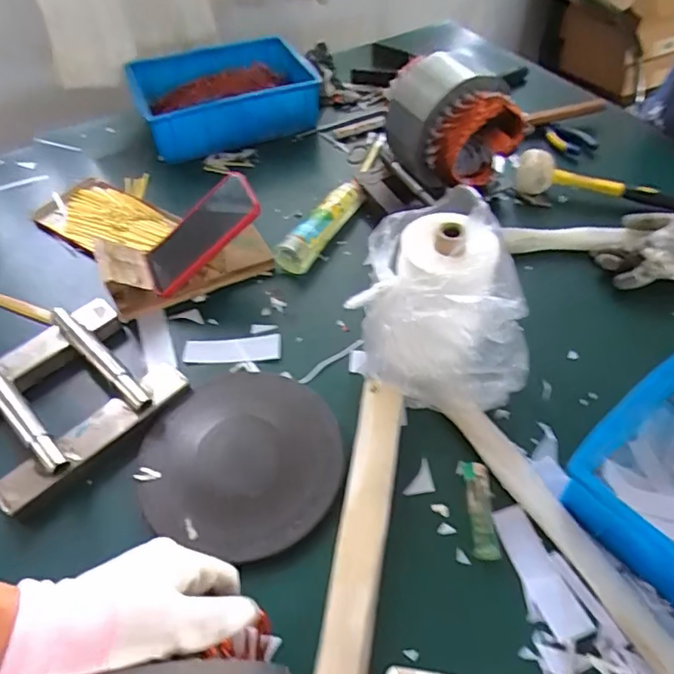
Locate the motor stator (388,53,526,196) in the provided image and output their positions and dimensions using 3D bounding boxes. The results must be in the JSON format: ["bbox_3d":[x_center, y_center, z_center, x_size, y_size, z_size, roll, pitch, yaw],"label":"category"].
[{"bbox_3d":[0.150,-0.285,0.703,0.136,0.141,0.157,-24,54,-16],"label":"motor stator"}]

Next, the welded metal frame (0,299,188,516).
[{"bbox_3d":[-0.288,0.057,0.555,0.182,0.044,0.195,36,61,27],"label":"welded metal frame"}]

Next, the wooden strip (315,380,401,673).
[{"bbox_3d":[0.020,0.182,0.449,0.040,0.026,0.327,7,51,8],"label":"wooden strip"}]

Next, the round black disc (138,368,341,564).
[{"bbox_3d":[-0.091,0.114,0.521,0.187,0.015,0.187,-1,51,1],"label":"round black disc"}]

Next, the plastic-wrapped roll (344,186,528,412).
[{"bbox_3d":[0.108,-0.032,0.535,0.164,0.167,0.159,12,52,12],"label":"plastic-wrapped roll"}]

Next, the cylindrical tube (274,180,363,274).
[{"bbox_3d":[-0.019,-0.157,0.732,0.045,0.038,0.187,22,55,19],"label":"cylindrical tube"}]

